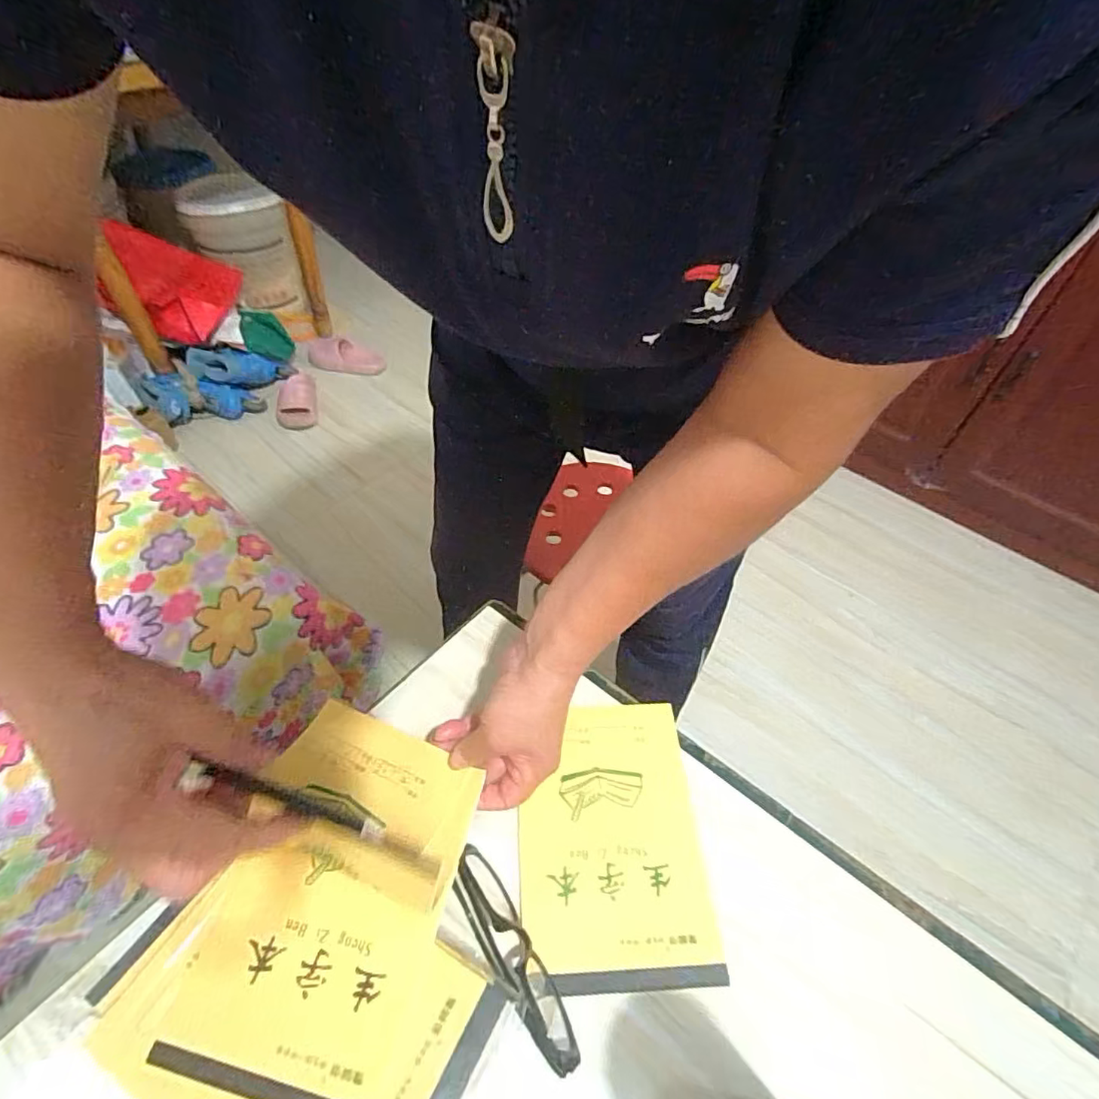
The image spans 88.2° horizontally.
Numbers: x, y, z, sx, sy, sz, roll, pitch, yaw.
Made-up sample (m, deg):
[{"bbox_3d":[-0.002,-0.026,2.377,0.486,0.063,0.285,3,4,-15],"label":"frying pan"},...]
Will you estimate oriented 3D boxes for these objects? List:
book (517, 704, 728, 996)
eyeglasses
[{"bbox_3d":[0.042,0.203,0.412,0.125,0.008,0.184,-1,49,-3],"label":"book"},{"bbox_3d":[-0.024,0.248,0.350,0.029,0.031,0.129,-24,55,-22],"label":"eyeglasses"}]

